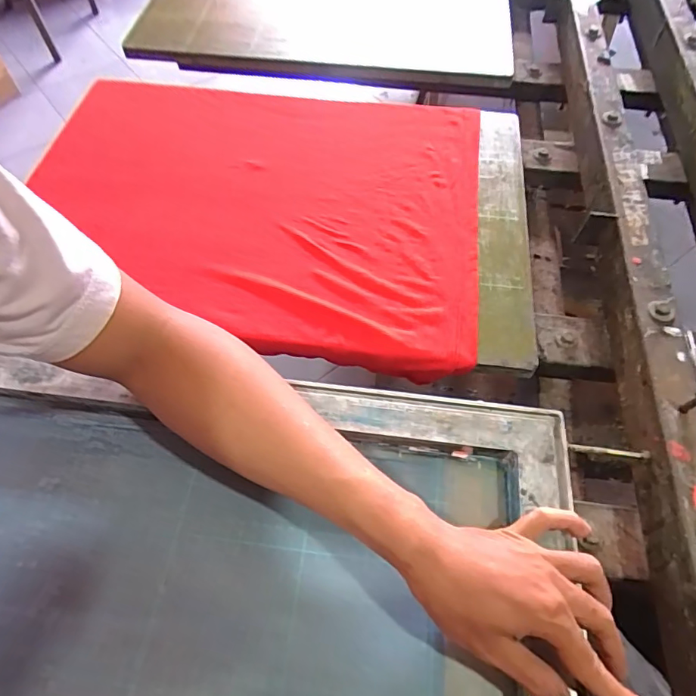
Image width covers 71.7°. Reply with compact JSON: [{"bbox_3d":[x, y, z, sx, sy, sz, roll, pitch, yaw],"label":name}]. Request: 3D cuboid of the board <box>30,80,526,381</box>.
[{"bbox_3d":[-0.076,-0.177,0.570,0.556,0.039,0.396,7,60,3],"label":"board"}]

